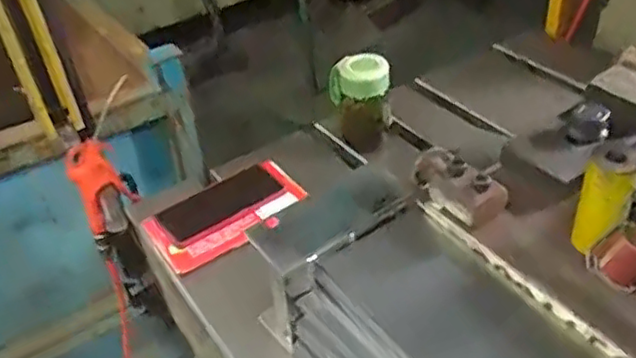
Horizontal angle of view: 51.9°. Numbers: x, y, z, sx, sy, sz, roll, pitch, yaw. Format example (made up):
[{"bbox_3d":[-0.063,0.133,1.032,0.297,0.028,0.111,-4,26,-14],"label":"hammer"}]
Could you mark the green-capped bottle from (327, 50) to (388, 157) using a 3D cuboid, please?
[{"bbox_3d":[0.060,-0.107,0.911,0.076,0.123,0.064,-8,38,-6],"label":"green-capped bottle"}]

